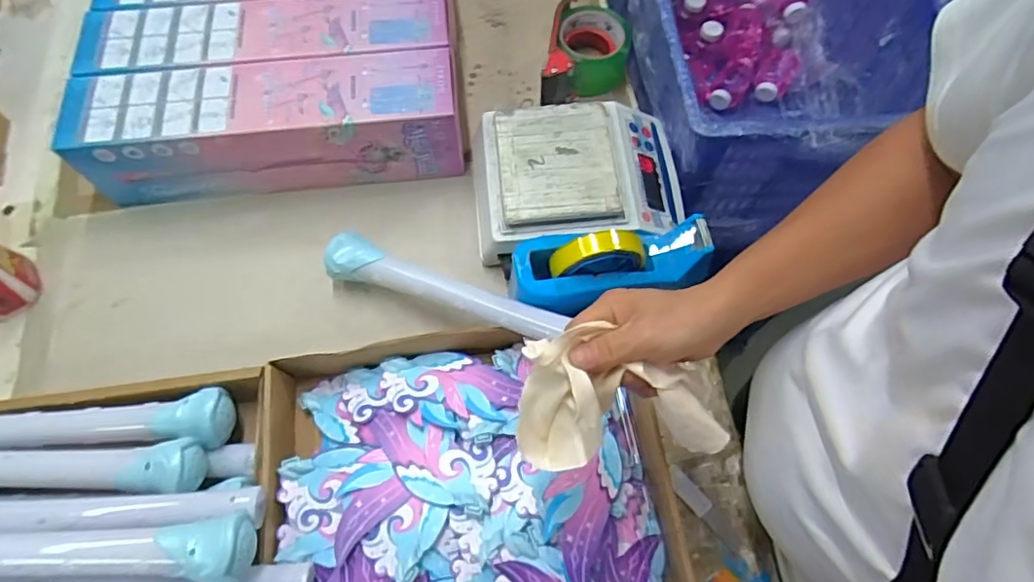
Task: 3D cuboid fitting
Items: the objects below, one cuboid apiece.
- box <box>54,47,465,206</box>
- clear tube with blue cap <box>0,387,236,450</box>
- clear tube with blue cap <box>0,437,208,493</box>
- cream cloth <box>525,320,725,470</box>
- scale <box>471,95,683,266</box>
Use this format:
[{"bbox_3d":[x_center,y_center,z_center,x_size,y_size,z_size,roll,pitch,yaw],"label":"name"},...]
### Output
[{"bbox_3d":[-0.274,-0.189,0.662,0.404,0.104,0.098,-6,65,-3],"label":"box"},{"bbox_3d":[-0.418,0.124,0.514,0.296,0.041,0.050,-7,65,-4],"label":"clear tube with blue cap"},{"bbox_3d":[-0.432,0.148,0.491,0.314,0.044,0.044,0,65,-1],"label":"clear tube with blue cap"},{"bbox_3d":[0.073,0.078,0.421,0.143,0.080,0.083,-6,65,-3],"label":"cream cloth"},{"bbox_3d":[0.072,-0.132,0.657,0.236,0.069,0.172,-4,65,-2],"label":"scale"}]

